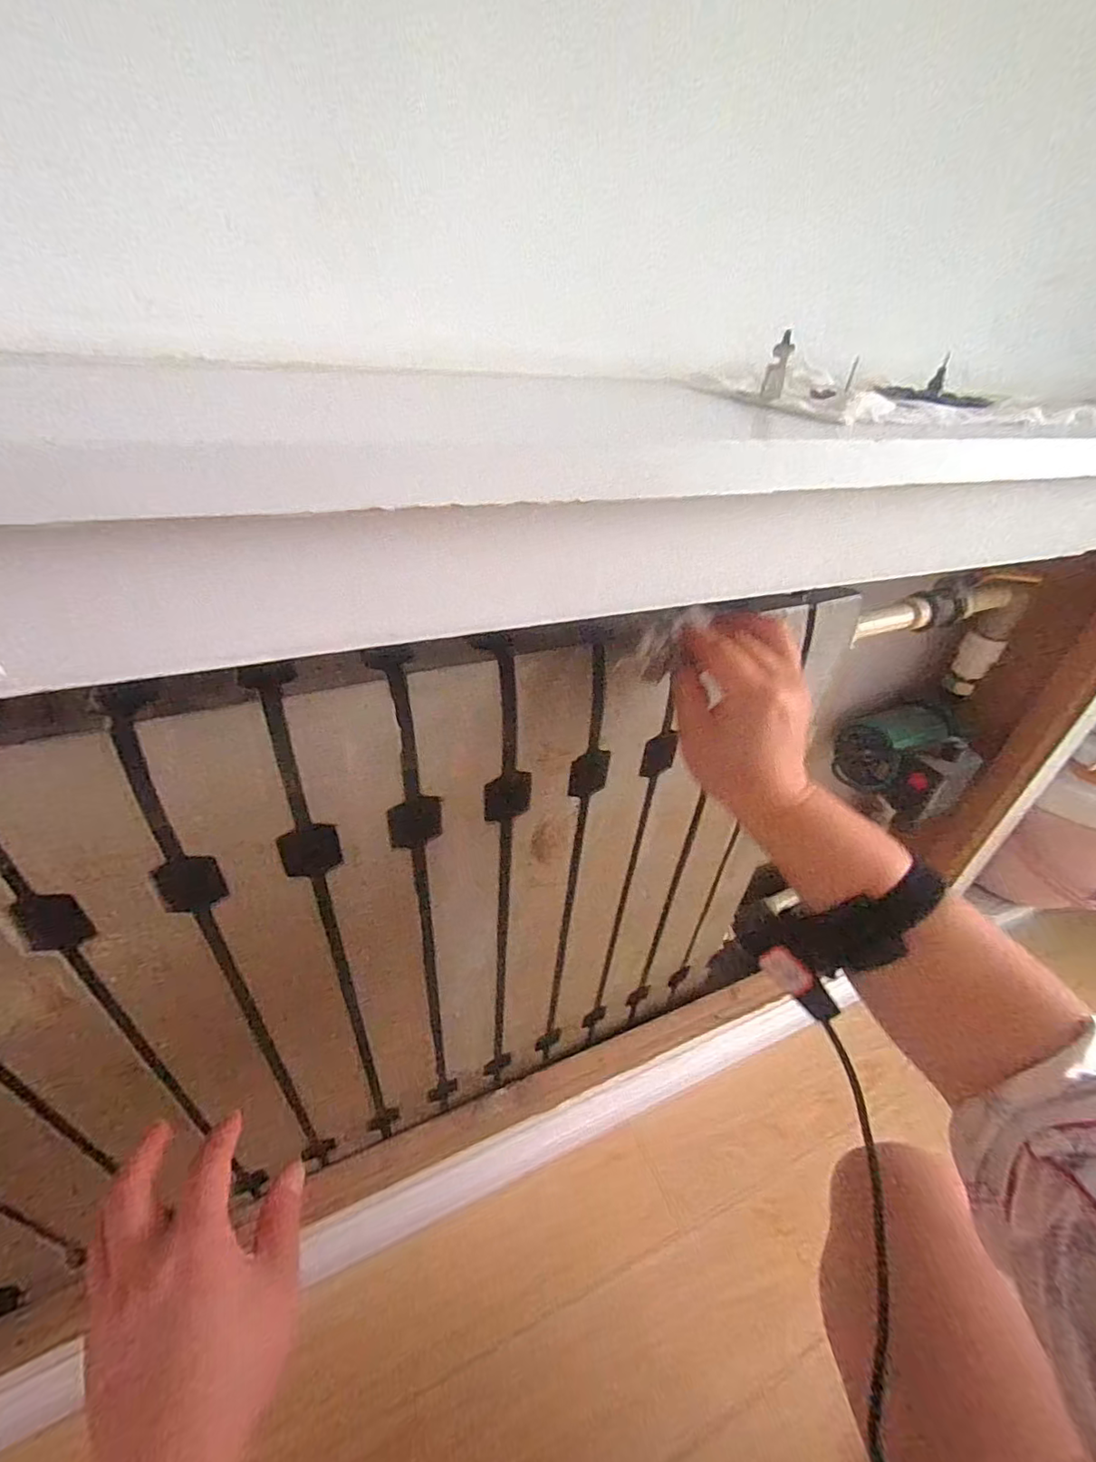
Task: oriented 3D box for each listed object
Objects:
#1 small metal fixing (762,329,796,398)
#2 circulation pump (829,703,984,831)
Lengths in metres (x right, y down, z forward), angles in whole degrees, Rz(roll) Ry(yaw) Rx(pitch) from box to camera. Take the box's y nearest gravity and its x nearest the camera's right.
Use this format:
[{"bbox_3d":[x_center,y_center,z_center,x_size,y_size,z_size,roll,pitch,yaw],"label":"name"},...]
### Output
[{"bbox_3d":[0.132,-0.209,0.324,0.011,0.031,0.007,13,37,10],"label":"small metal fixing"},{"bbox_3d":[0.450,0.030,0.719,0.125,0.118,0.143,-27,47,-37],"label":"circulation pump"}]

